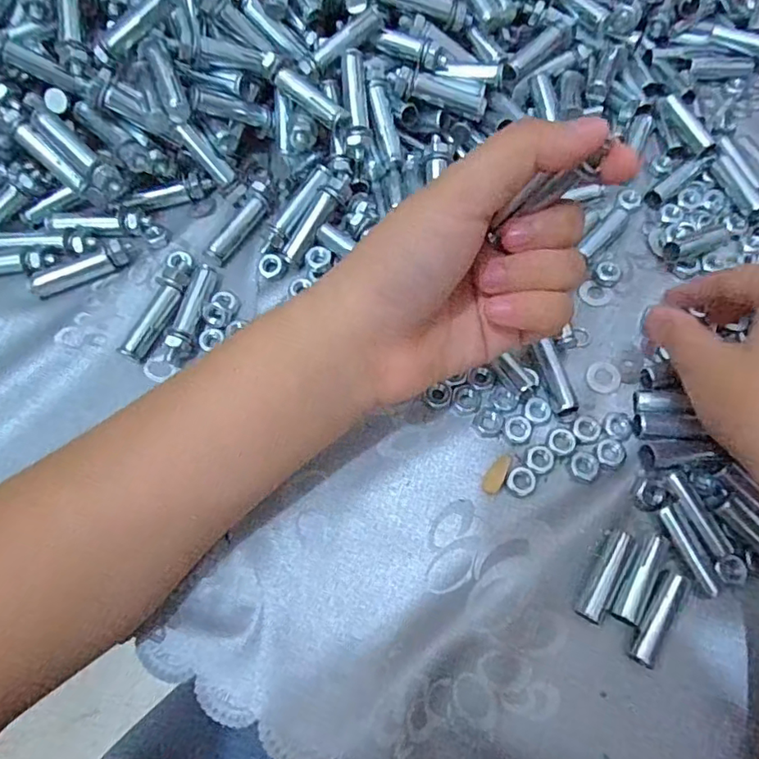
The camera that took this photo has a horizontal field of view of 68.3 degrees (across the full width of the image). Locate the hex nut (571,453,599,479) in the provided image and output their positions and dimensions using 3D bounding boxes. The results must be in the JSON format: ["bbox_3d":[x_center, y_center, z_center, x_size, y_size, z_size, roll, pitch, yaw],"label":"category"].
[{"bbox_3d":[0.094,0.039,0.254,0.012,0.004,0.012,20,69,9],"label":"hex nut"}]

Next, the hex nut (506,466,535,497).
[{"bbox_3d":[0.064,0.046,0.251,0.013,0.004,0.012,-43,73,-15],"label":"hex nut"}]

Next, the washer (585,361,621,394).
[{"bbox_3d":[0.110,-0.001,0.273,0.017,0.004,0.016,0,68,0],"label":"washer"}]

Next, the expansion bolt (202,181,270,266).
[{"bbox_3d":[-0.076,-0.084,0.299,0.010,0.011,0.050,29,71,12],"label":"expansion bolt"}]

